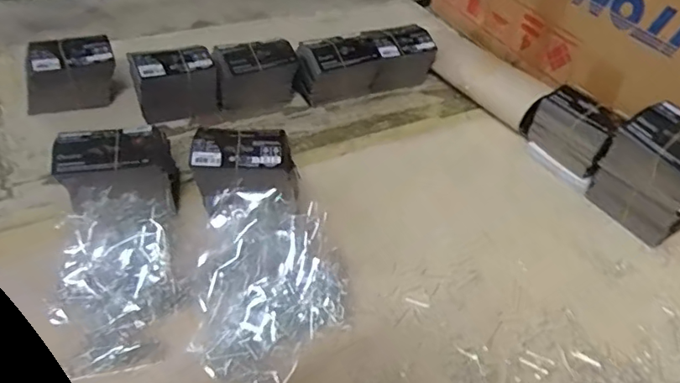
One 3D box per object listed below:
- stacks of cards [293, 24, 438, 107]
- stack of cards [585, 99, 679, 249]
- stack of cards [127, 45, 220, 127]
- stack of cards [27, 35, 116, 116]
[{"bbox_3d":[0.034,-0.191,0.797,0.229,0.077,0.071,-15,48,-20],"label":"stacks of cards"},{"bbox_3d":[0.361,-0.016,0.606,0.074,0.139,0.110,-19,50,-24],"label":"stack of cards"},{"bbox_3d":[-0.221,-0.141,0.711,0.107,0.083,0.050,-14,48,-20],"label":"stack of cards"},{"bbox_3d":[-0.361,-0.155,0.709,0.116,0.080,0.057,-13,48,-19],"label":"stack of cards"}]

